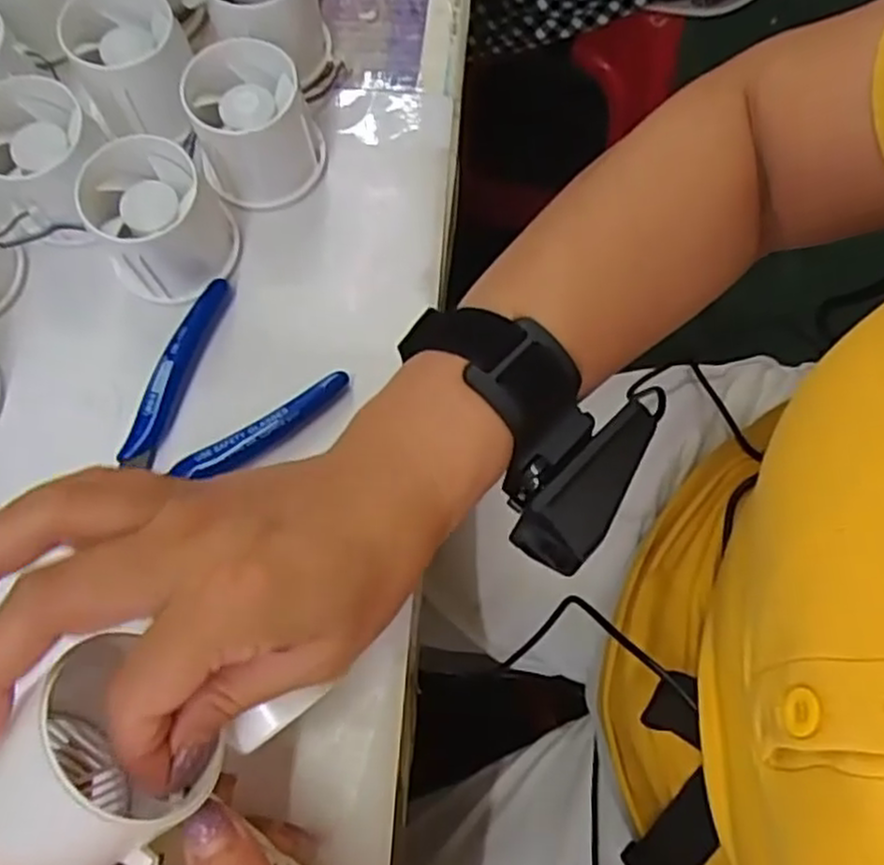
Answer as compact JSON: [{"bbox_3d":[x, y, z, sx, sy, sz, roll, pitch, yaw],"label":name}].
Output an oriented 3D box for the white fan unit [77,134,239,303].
[{"bbox_3d":[-0.124,-0.094,0.328,0.056,0.043,0.052,-31,75,-9],"label":"white fan unit"}]

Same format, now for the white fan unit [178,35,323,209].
[{"bbox_3d":[-0.086,-0.140,0.342,0.054,0.050,0.049,-13,73,-3],"label":"white fan unit"}]

